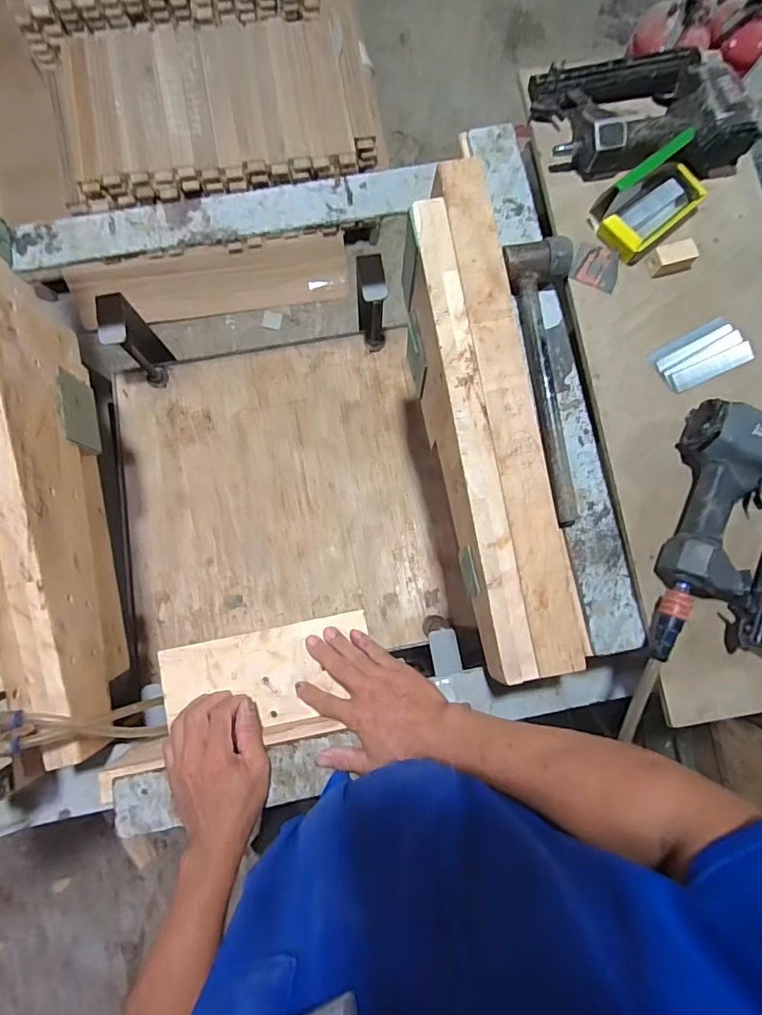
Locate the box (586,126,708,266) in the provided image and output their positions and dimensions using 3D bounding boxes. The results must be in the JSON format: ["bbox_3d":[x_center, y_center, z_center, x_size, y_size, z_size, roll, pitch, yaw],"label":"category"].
[{"bbox_3d":[0.328,-0.370,0.583,0.136,0.071,0.086,-42,85,-7],"label":"box"}]

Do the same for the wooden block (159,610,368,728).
[{"bbox_3d":[-0.134,0.202,0.579,0.239,0.013,0.110,-9,82,-6],"label":"wooden block"}]

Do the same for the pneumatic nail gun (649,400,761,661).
[{"bbox_3d":[0.392,0.041,0.524,0.161,0.061,0.277,18,82,1],"label":"pneumatic nail gun"}]

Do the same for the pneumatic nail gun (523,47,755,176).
[{"bbox_3d":[0.323,-0.486,0.593,0.237,0.061,0.173,-14,83,-4],"label":"pneumatic nail gun"}]

